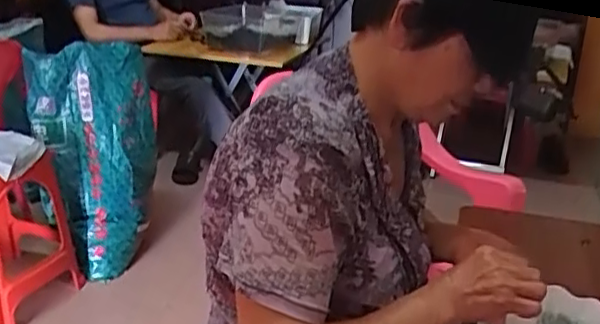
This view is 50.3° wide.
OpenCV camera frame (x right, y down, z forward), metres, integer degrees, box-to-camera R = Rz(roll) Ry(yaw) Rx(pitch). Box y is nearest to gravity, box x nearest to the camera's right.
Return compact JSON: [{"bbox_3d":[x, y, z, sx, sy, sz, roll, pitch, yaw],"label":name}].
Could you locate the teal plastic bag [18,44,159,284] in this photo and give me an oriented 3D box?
[{"bbox_3d":[-0.565,-0.016,1.754,0.349,0.564,0.277,-8,23,-21],"label":"teal plastic bag"}]

